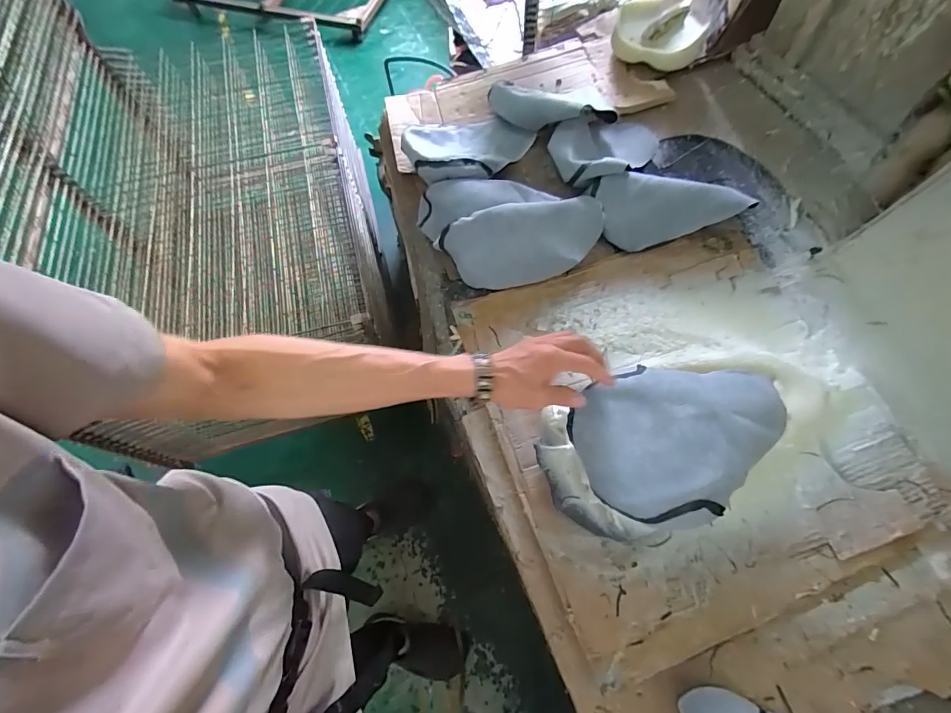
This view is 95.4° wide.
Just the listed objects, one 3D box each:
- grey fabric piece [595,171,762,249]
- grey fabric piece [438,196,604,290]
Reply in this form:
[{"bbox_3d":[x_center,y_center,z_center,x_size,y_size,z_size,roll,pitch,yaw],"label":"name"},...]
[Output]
[{"bbox_3d":[0.345,-0.266,0.767,0.231,0.026,0.128,-4,100,16],"label":"grey fabric piece"},{"bbox_3d":[0.087,-0.206,0.782,0.296,0.143,0.057,-13,20,2],"label":"grey fabric piece"}]

